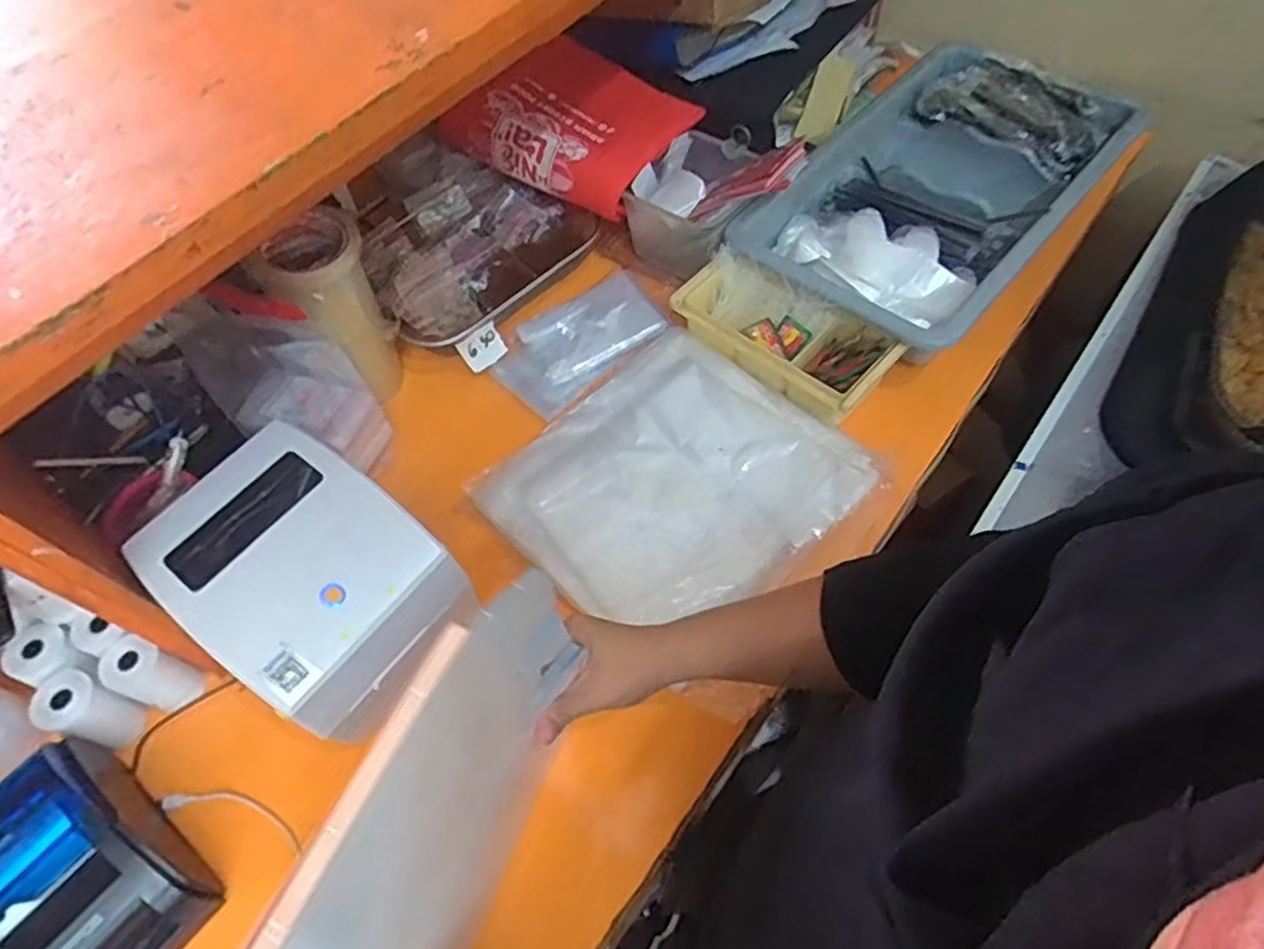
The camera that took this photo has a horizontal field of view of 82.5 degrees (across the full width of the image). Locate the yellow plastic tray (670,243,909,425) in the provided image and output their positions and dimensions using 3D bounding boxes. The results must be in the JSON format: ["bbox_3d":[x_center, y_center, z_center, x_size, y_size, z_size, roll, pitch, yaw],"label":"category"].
[{"bbox_3d":[0.163,-0.156,0.782,0.234,0.051,0.098,35,67,22],"label":"yellow plastic tray"}]

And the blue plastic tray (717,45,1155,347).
[{"bbox_3d":[0.358,-0.348,0.865,0.294,0.076,0.485,36,68,23],"label":"blue plastic tray"}]

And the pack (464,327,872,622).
[{"bbox_3d":[0.041,0.003,0.732,0.310,0.030,0.286,-40,64,-18],"label":"pack"}]

